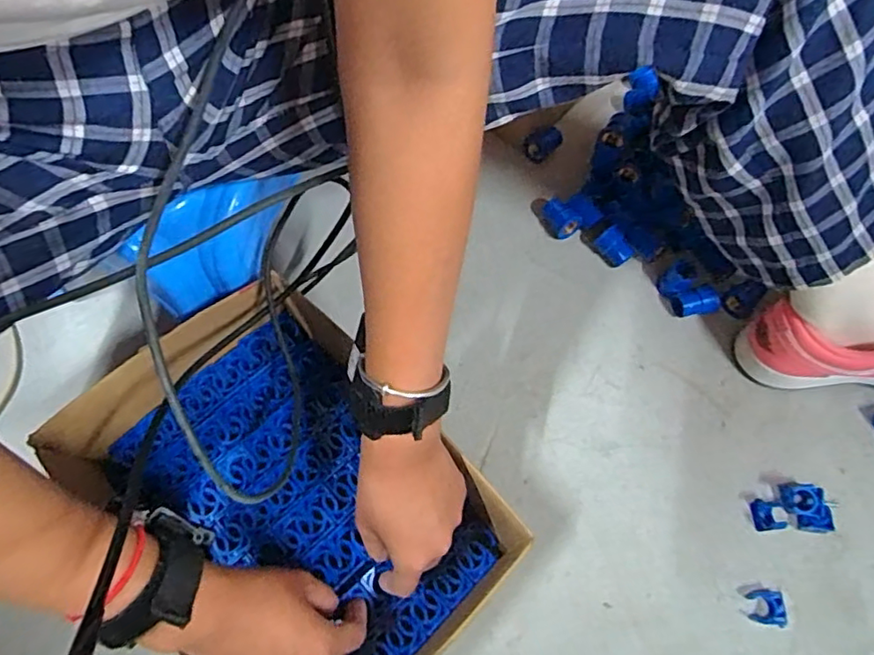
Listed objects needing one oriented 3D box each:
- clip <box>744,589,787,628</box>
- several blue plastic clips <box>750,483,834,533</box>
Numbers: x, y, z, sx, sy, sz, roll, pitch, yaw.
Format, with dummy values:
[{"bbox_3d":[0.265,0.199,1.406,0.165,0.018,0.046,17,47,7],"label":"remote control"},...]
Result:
[{"bbox_3d":[0.285,0.242,0.509,0.028,0.012,0.028,10,66,1],"label":"clip"},{"bbox_3d":[0.323,0.165,0.536,0.058,0.032,0.042,-2,67,-4],"label":"several blue plastic clips"}]

